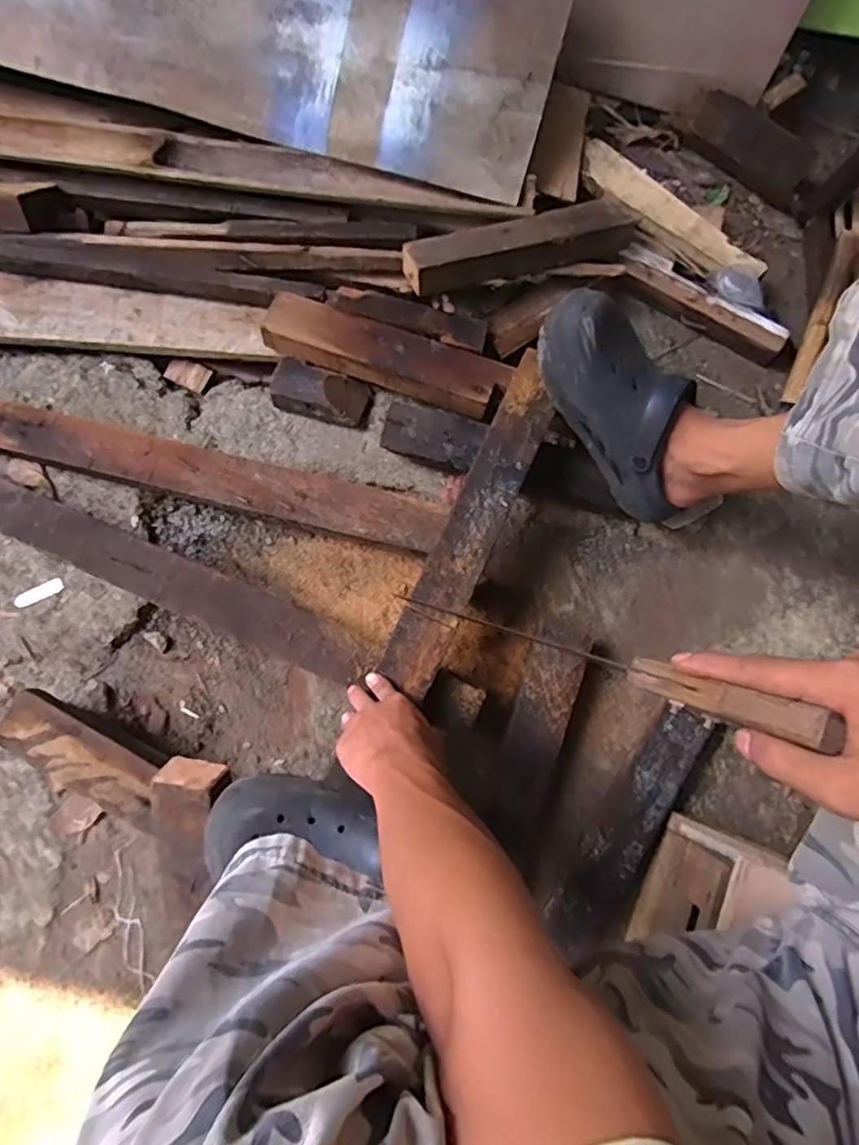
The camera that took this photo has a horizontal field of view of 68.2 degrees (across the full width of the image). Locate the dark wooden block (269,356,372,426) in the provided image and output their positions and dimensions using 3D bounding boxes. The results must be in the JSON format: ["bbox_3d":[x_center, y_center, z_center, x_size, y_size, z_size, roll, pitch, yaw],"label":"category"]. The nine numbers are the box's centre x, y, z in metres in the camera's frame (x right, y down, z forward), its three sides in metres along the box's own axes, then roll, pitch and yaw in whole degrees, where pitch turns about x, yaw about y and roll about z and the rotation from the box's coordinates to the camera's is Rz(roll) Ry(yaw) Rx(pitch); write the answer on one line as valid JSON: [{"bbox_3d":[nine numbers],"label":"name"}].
[{"bbox_3d":[-0.139,-0.227,0.799,0.119,0.050,0.061,16,80,2],"label":"dark wooden block"}]

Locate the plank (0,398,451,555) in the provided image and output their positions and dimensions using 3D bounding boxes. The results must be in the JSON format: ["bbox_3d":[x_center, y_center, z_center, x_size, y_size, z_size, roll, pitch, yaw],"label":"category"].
[{"bbox_3d":[-0.331,-0.129,0.778,0.706,0.053,0.066,14,80,1],"label":"plank"}]

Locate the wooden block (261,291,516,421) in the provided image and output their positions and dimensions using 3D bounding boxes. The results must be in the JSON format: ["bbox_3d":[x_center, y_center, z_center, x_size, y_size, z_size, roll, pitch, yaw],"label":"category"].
[{"bbox_3d":[-0.051,-0.268,0.775,0.295,0.043,0.070,18,80,2],"label":"wooden block"}]

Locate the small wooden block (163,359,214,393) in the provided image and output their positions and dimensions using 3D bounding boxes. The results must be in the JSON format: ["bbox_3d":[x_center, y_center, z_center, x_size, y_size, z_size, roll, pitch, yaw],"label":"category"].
[{"bbox_3d":[-0.321,-0.264,0.842,0.056,0.014,0.034,24,80,6],"label":"small wooden block"}]

